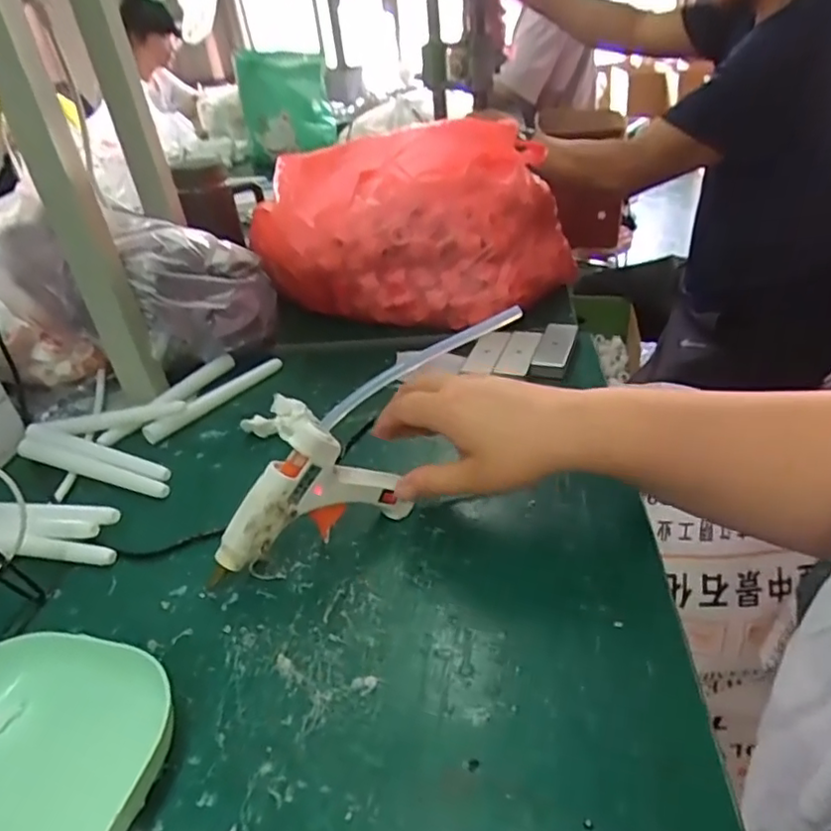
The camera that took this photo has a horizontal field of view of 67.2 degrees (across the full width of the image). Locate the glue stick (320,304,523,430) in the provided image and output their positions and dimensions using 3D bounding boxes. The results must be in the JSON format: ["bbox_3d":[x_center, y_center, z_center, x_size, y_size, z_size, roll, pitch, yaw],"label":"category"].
[{"bbox_3d":[0.002,-0.032,0.394,0.142,0.011,0.009,-28,35,7],"label":"glue stick"}]

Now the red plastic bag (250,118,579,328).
[{"bbox_3d":[-0.010,-0.215,0.674,0.323,0.153,0.199,-4,34,6],"label":"red plastic bag"}]

